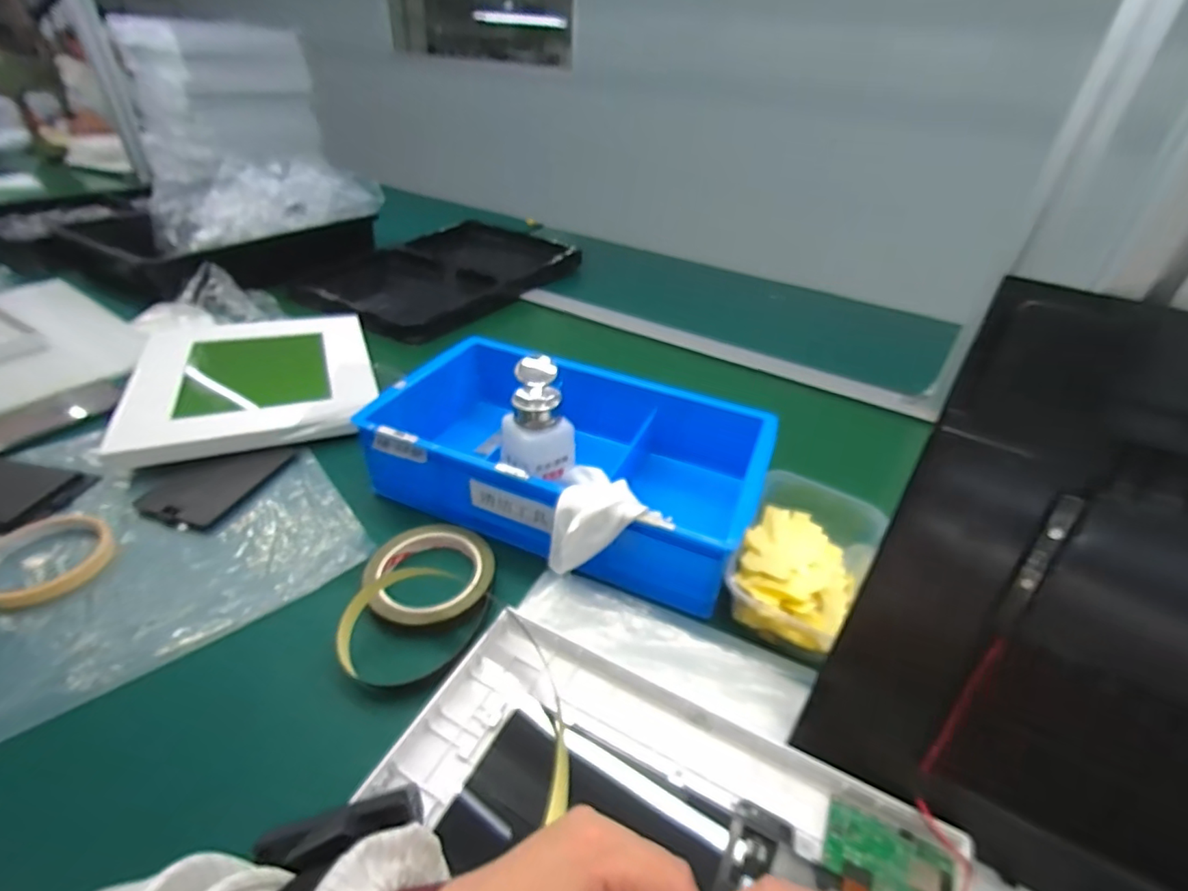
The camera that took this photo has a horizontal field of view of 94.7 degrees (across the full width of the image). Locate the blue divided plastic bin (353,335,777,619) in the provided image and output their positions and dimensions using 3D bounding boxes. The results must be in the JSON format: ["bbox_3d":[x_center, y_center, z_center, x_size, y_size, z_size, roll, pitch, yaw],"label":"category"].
[{"bbox_3d":[-0.018,0.003,0.531,0.352,0.078,0.230,20,38,20],"label":"blue divided plastic bin"}]

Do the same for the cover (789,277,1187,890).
[{"bbox_3d":[0.259,0.094,0.252,0.238,0.284,0.011,22,18,20],"label":"cover"}]

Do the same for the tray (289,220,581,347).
[{"bbox_3d":[-0.261,-0.321,1.011,0.339,0.041,0.514,18,38,19],"label":"tray"}]

